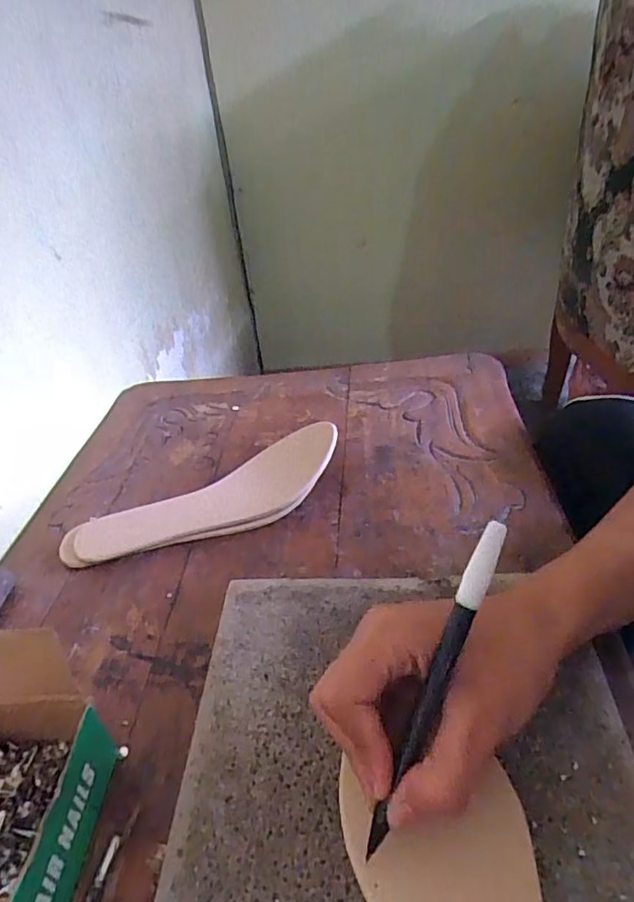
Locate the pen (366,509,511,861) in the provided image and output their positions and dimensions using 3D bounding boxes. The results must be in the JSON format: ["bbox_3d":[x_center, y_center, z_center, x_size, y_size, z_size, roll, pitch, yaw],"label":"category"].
[{"bbox_3d":[0.050,0.096,0.226,0.010,0.009,0.149,20,86,35],"label":"pen"}]

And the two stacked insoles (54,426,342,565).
[{"bbox_3d":[-0.092,0.036,0.445,0.233,0.037,0.073,-16,37,-13],"label":"two stacked insoles"}]

